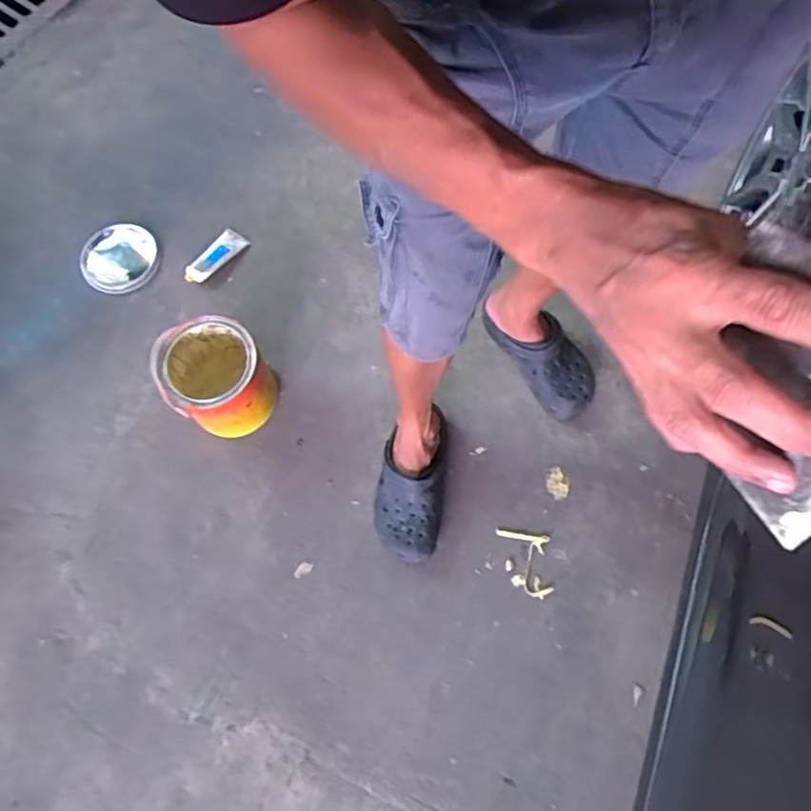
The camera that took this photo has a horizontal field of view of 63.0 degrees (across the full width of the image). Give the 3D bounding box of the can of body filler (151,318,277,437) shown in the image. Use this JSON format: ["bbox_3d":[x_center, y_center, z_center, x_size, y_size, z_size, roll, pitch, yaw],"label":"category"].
[{"bbox_3d":[-0.316,-0.045,1.119,0.163,0.157,0.172,-38,71,-9],"label":"can of body filler"}]

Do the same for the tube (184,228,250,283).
[{"bbox_3d":[-0.372,-0.290,1.286,0.055,0.027,0.147,31,60,12],"label":"tube"}]

